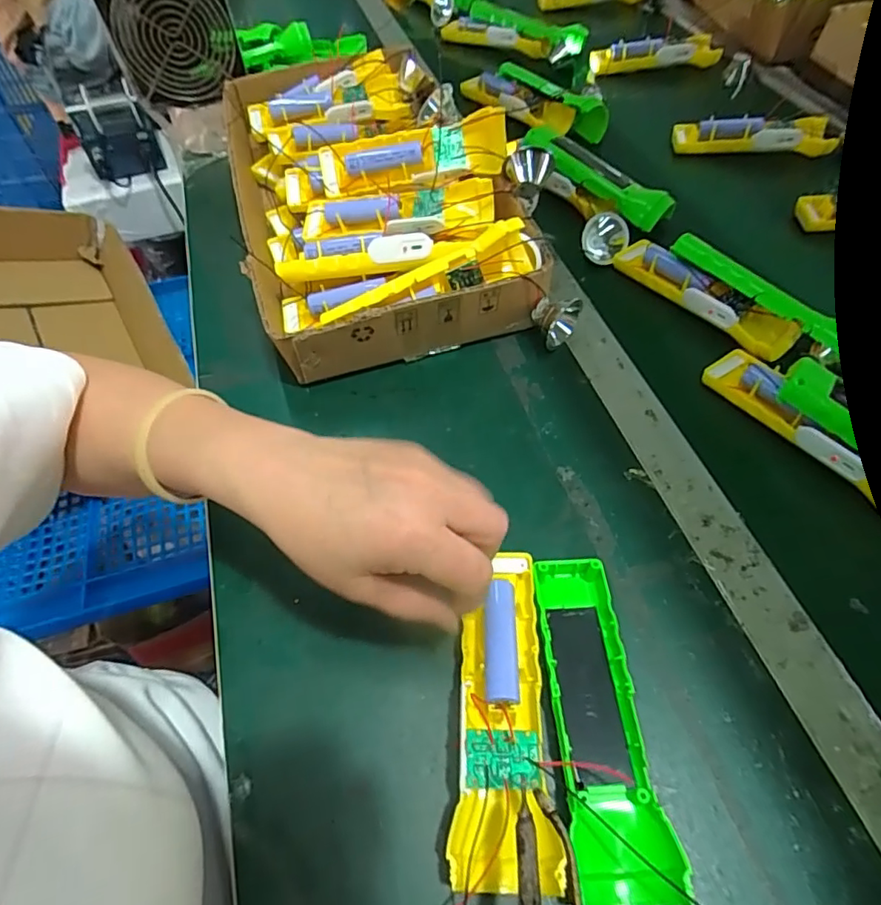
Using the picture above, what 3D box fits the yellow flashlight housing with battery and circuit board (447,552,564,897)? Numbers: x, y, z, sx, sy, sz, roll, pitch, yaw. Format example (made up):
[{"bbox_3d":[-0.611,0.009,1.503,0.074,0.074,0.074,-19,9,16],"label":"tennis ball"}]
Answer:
[{"bbox_3d":[0.036,0.130,0.291,0.049,0.035,0.161,3,54,6],"label":"yellow flashlight housing with battery and circuit board"}]

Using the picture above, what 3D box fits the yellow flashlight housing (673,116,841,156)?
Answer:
[{"bbox_3d":[0.343,-0.349,0.604,0.164,0.028,0.037,6,56,8],"label":"yellow flashlight housing"}]

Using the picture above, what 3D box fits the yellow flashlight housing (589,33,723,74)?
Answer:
[{"bbox_3d":[0.284,-0.531,0.729,0.167,0.030,0.036,-5,55,1],"label":"yellow flashlight housing"}]

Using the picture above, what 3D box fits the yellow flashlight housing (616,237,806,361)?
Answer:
[{"bbox_3d":[0.221,-0.136,0.468,0.042,0.031,0.159,-32,59,-17],"label":"yellow flashlight housing"}]

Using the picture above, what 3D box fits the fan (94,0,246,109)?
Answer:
[{"bbox_3d":[-0.275,-0.431,0.567,0.121,0.118,0.033,-17,55,-7],"label":"fan"}]

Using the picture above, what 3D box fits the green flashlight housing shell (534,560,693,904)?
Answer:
[{"bbox_3d":[0.080,0.134,0.288,0.044,0.033,0.163,-6,55,0],"label":"green flashlight housing shell"}]

